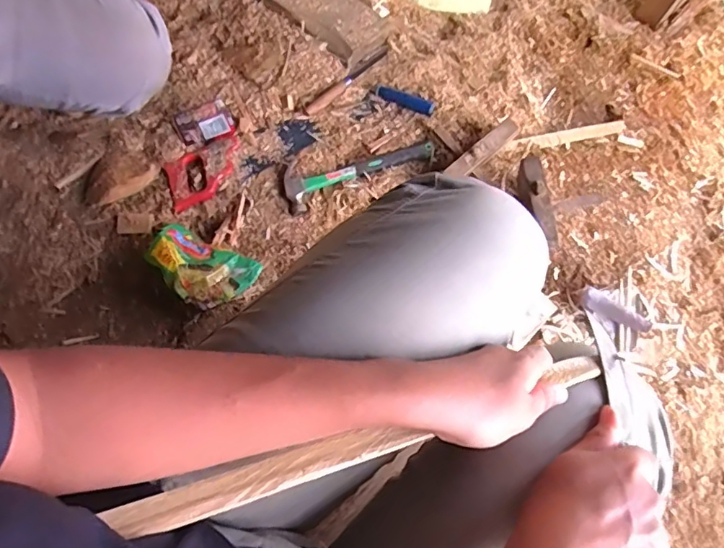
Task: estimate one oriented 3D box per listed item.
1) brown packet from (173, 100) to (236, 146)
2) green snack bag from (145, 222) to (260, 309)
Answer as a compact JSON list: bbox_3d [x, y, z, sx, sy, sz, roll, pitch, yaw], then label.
[{"bbox_3d":[-0.274,-0.262,0.916,0.092,0.012,0.078,-26,74,-11],"label":"brown packet"},{"bbox_3d":[-0.246,-0.011,0.786,0.148,0.071,0.108,24,72,5],"label":"green snack bag"}]

